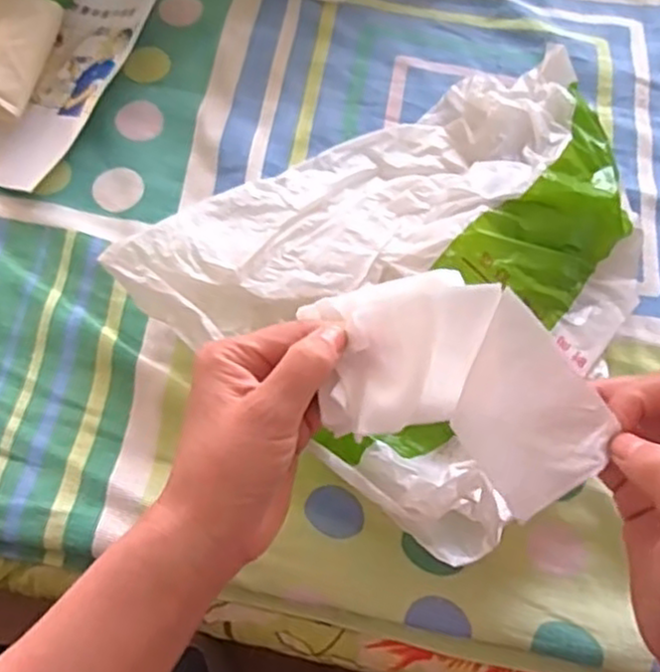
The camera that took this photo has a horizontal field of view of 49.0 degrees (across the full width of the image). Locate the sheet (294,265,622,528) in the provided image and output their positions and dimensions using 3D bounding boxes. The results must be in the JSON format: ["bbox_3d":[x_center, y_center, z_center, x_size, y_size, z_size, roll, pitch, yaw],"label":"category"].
[{"bbox_3d":[0.051,0.017,0.316,0.134,0.018,0.081,25,96,17],"label":"sheet"}]

